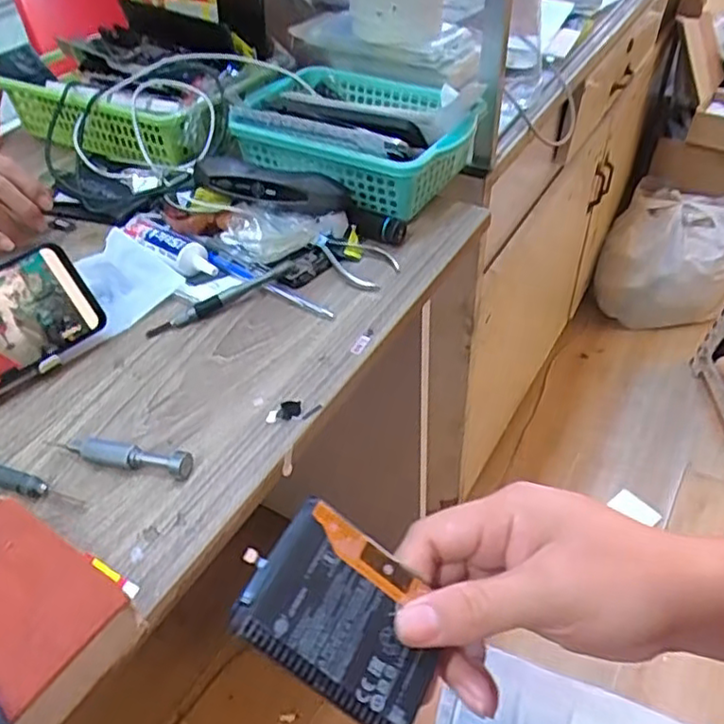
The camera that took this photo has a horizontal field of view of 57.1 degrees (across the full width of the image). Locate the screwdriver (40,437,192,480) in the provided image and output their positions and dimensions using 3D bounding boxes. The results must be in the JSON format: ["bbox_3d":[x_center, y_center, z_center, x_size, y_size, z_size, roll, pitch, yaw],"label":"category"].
[{"bbox_3d":[-0.164,0.062,0.443,0.105,0.013,0.017,6,46,10],"label":"screwdriver"}]

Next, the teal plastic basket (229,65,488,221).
[{"bbox_3d":[-0.002,-0.236,0.669,0.227,0.071,0.167,21,50,23],"label":"teal plastic basket"}]

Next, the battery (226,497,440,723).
[{"bbox_3d":[-0.005,0.104,0.274,0.087,0.004,0.061,40,56,-9],"label":"battery"}]

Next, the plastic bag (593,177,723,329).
[{"bbox_3d":[0.713,-0.224,1.553,0.297,0.255,0.208,13,47,16],"label":"plastic bag"}]

